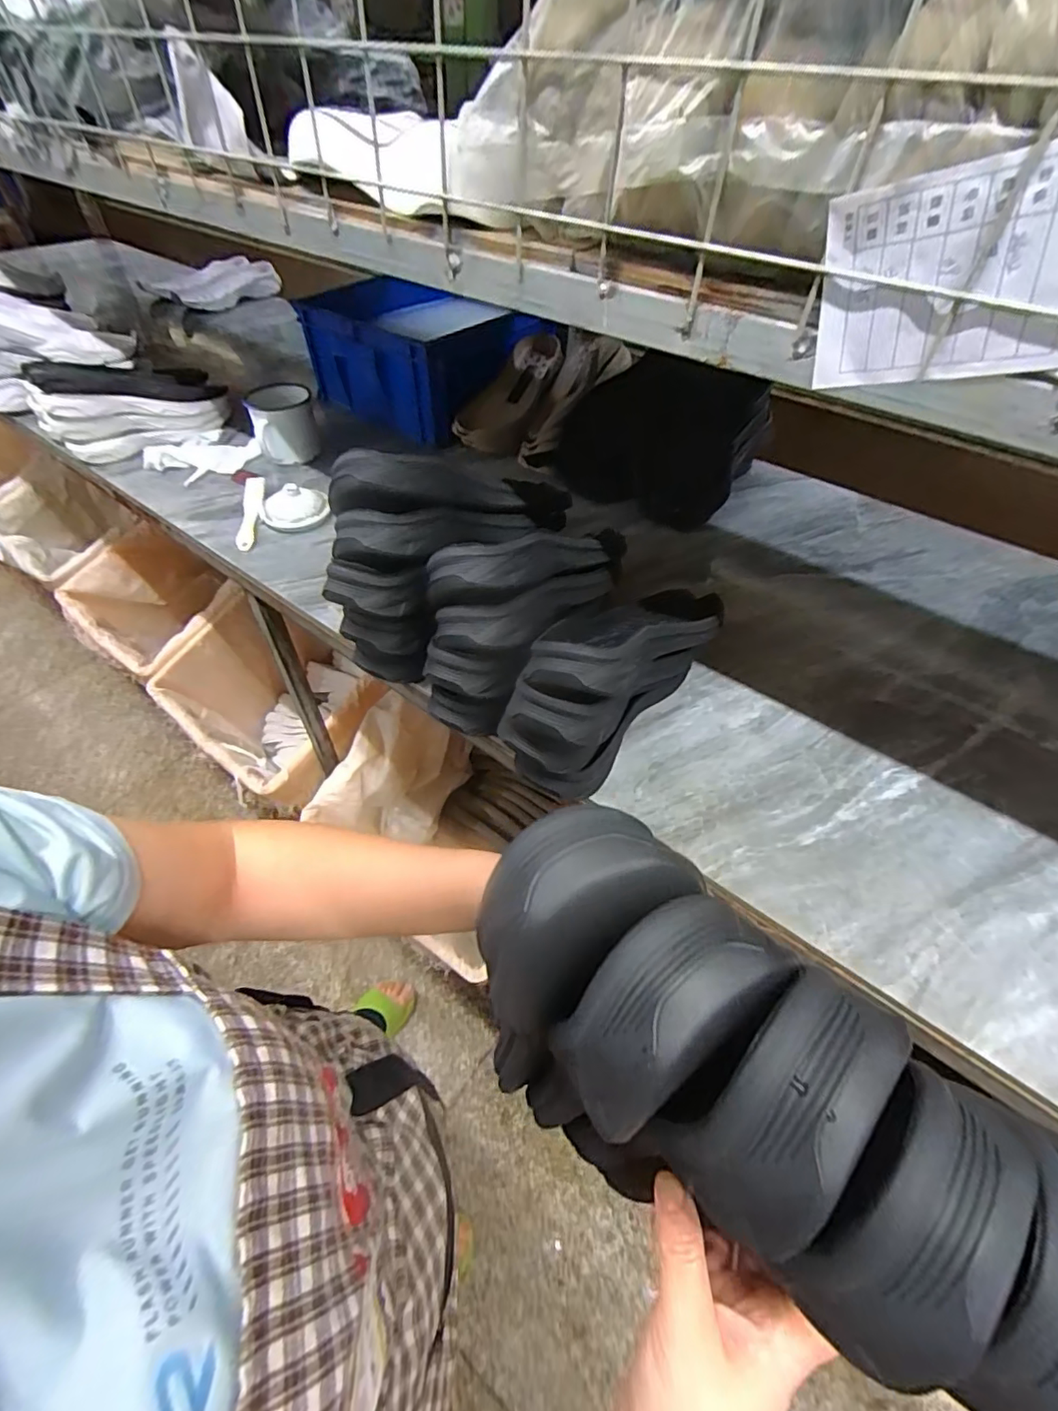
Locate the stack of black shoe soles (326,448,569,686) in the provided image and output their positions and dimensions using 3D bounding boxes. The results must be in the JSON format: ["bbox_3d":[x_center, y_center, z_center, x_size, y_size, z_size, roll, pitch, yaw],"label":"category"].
[{"bbox_3d":[-0.068,-0.158,0.597,0.284,0.209,0.110,-28,56,-23],"label":"stack of black shoe soles"}]

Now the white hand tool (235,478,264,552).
[{"bbox_3d":[-0.438,-0.306,0.868,0.035,0.027,0.176,-7,51,-8],"label":"white hand tool"}]

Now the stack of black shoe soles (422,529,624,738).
[{"bbox_3d":[0.007,-0.112,0.576,0.087,0.167,0.266,31,55,21],"label":"stack of black shoe soles"}]

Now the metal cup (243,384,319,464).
[{"bbox_3d":[-0.426,-0.488,0.962,0.105,0.104,0.109,-12,51,-12],"label":"metal cup"}]

